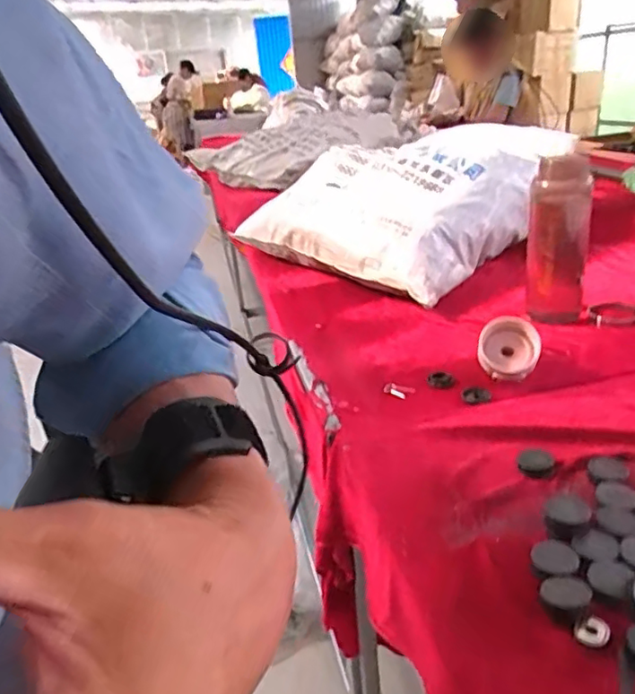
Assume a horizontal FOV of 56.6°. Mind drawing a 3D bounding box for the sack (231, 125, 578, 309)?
[{"bbox_3d":[0.157,-0.258,1.133,0.378,0.212,0.455,-21,28,-32],"label":"sack"}]

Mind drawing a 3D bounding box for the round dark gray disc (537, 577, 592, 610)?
[{"bbox_3d":[0.173,0.171,0.413,0.032,0.005,0.025,7,26,25],"label":"round dark gray disc"}]

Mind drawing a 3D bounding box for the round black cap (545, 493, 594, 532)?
[{"bbox_3d":[0.199,0.138,0.472,0.033,0.025,0.032,-4,24,2],"label":"round black cap"}]

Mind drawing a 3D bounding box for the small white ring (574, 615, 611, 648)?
[{"bbox_3d":[0.181,0.188,0.390,0.021,0.005,0.019,2,54,23],"label":"small white ring"}]

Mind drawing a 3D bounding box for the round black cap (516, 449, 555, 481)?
[{"bbox_3d":[0.204,0.109,0.551,0.032,0.009,0.035,-4,24,2],"label":"round black cap"}]

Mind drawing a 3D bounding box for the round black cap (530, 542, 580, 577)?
[{"bbox_3d":[0.177,0.157,0.440,0.032,0.004,0.035,-4,24,2],"label":"round black cap"}]

